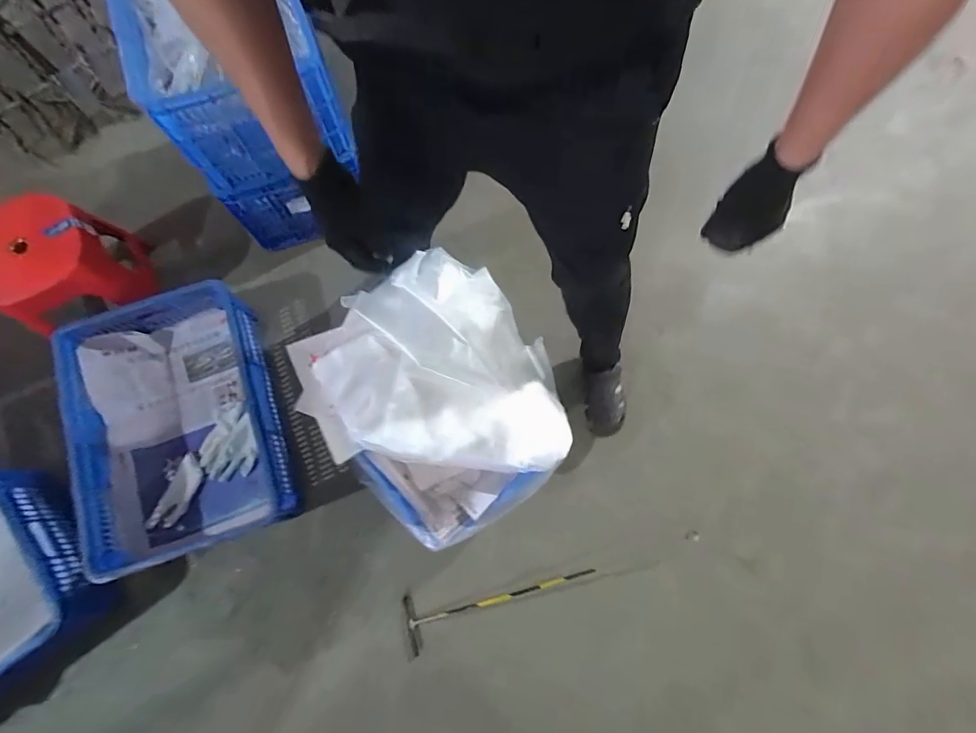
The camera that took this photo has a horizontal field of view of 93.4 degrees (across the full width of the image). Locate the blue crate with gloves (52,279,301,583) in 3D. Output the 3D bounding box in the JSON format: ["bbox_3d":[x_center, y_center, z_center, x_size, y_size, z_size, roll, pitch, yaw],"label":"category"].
[{"bbox_3d":[-0.745,0.138,1.103,0.432,0.177,0.617,-18,76,-4],"label":"blue crate with gloves"}]

